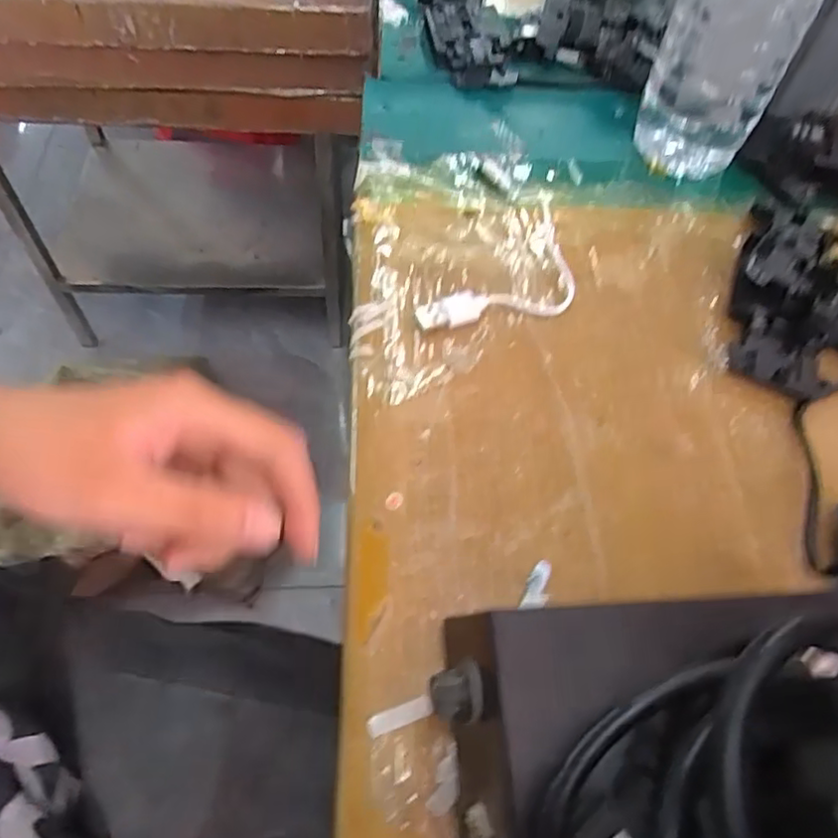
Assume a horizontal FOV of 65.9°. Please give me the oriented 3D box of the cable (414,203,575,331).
[{"bbox_3d":[0.050,-0.067,0.312,0.049,0.007,0.106,39,64,19],"label":"cable"}]

